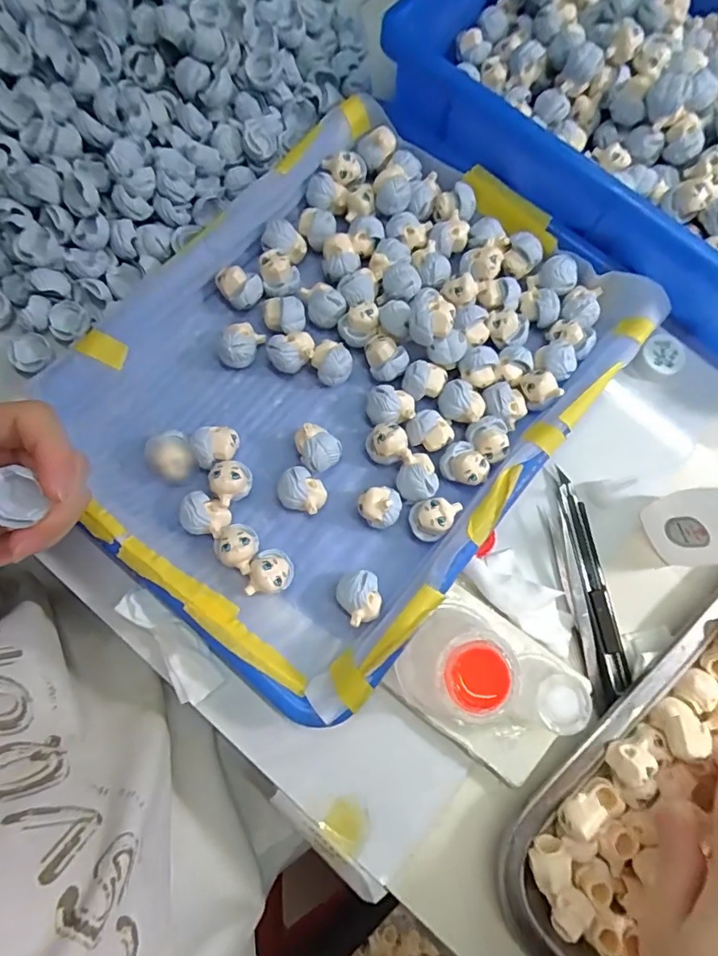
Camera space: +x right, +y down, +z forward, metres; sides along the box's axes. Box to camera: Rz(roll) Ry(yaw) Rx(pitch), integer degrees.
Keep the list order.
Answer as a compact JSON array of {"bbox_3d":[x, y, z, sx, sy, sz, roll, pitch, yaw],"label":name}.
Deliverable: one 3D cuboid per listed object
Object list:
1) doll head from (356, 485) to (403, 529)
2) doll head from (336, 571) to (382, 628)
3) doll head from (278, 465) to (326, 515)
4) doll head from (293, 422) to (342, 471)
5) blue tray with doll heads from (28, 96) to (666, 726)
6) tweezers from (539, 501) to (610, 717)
[{"bbox_3d":[0.012,0.018,0.287,0.024,0.026,0.021,-8,77,-4],"label":"doll head"},{"bbox_3d":[0.001,0.067,0.278,0.023,0.021,0.026,-17,78,-6],"label":"doll head"},{"bbox_3d":[-0.033,0.009,0.289,0.027,0.023,0.023,41,78,7],"label":"doll head"},{"bbox_3d":[-0.024,-0.017,0.296,0.023,0.022,0.026,-28,79,-8],"label":"doll head"},{"bbox_3d":[-0.009,-0.062,0.304,0.242,0.039,0.317,39,78,7],"label":"blue tray with doll heads"},{"bbox_3d":[0.127,0.074,0.292,0.011,0.004,0.114,-8,77,-4],"label":"tweezers"}]

